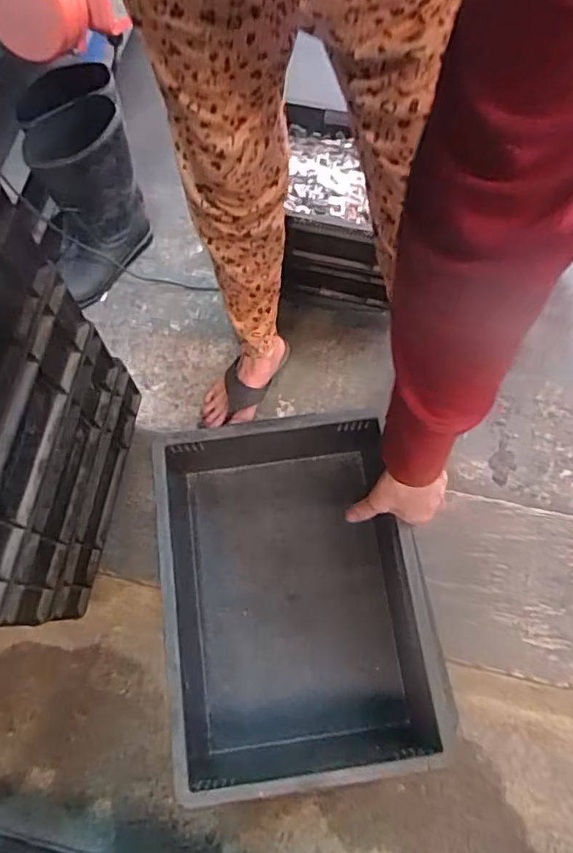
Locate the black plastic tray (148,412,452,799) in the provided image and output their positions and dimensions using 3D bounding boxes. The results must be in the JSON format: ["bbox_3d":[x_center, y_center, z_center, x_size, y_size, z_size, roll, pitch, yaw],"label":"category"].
[{"bbox_3d":[0.005,0.170,0.588,0.243,0.128,0.336,-7,69,-3],"label":"black plastic tray"}]

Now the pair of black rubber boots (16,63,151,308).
[{"bbox_3d":[-0.341,-0.429,1.032,0.155,0.319,0.209,-16,73,-3],"label":"pair of black rubber boots"}]

